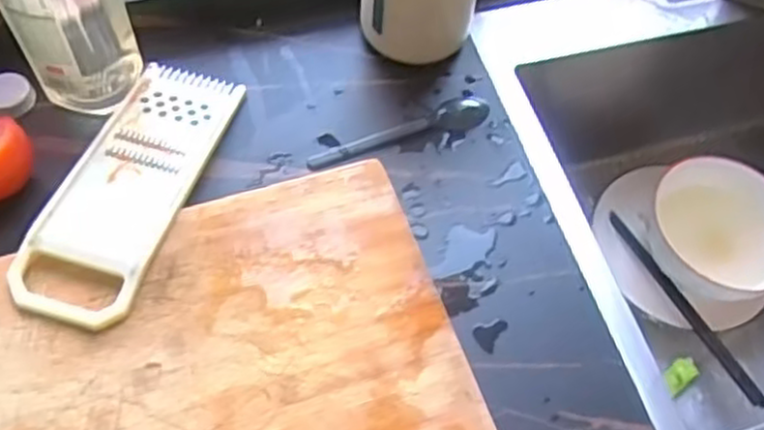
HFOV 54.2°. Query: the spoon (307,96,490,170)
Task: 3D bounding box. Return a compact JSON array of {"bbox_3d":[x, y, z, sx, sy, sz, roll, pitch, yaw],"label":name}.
[{"bbox_3d":[0.018,-0.070,0.631,0.167,0.009,0.031,-22,64,-15],"label":"spoon"}]

